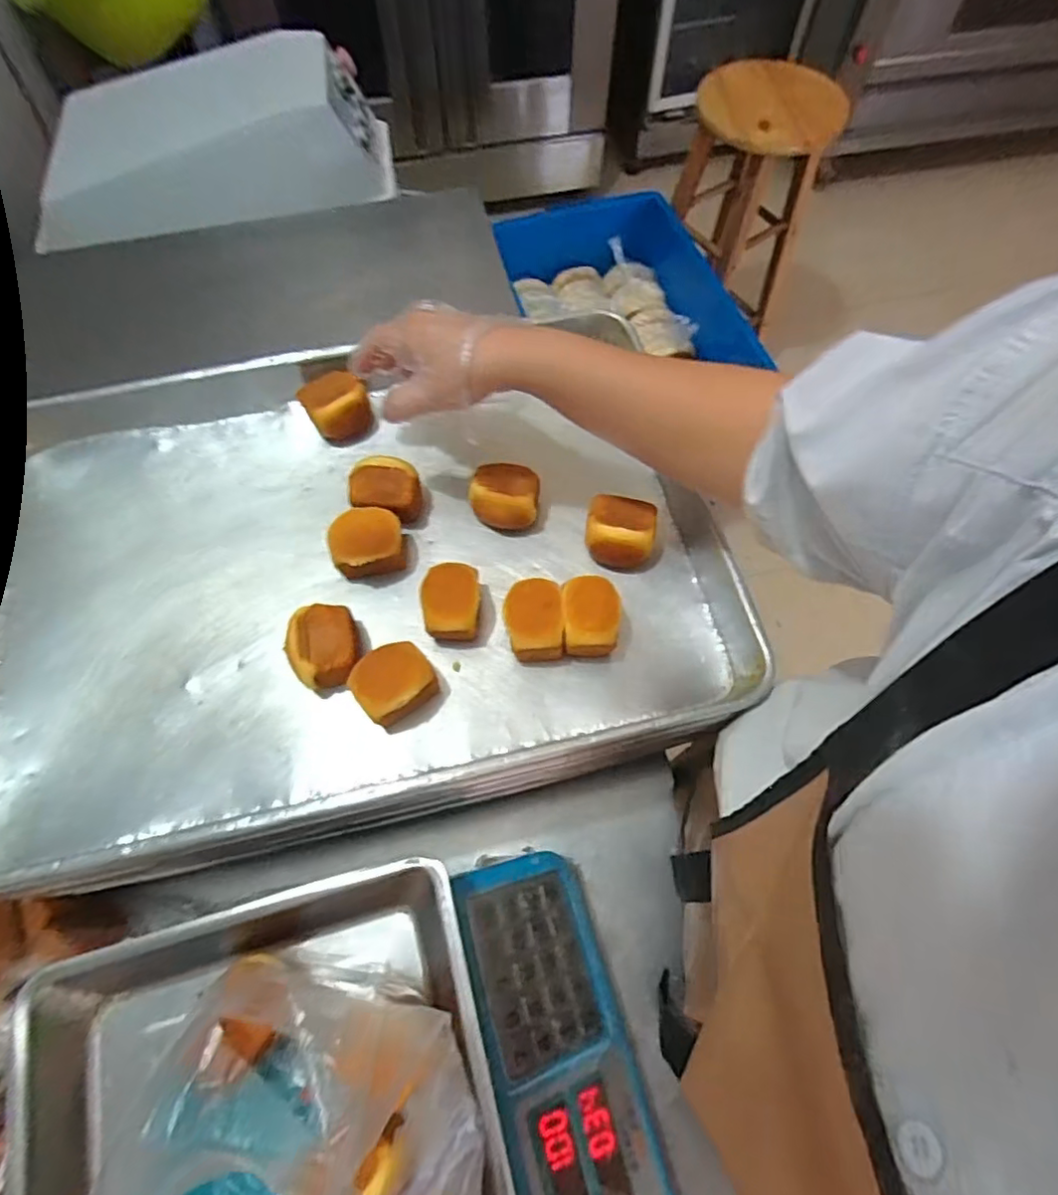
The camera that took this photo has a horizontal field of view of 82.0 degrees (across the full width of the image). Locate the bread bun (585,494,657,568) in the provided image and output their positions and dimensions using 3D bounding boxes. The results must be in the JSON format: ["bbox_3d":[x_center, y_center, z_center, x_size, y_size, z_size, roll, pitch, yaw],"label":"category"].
[{"bbox_3d":[0.076,-0.056,0.513,0.055,0.035,0.047,8,66,4],"label":"bread bun"}]

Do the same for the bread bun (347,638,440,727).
[{"bbox_3d":[-0.101,0.065,0.458,0.056,0.038,0.050,-33,70,-13],"label":"bread bun"}]

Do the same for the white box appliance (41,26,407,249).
[{"bbox_3d":[-0.540,-0.756,1.032,0.593,0.212,0.148,-13,66,-6],"label":"white box appliance"}]

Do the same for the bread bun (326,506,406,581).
[{"bbox_3d":[-0.134,-0.043,0.514,0.058,0.045,0.049,-7,66,-3],"label":"bread bun"}]

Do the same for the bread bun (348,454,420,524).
[{"bbox_3d":[-0.123,-0.091,0.536,0.062,0.045,0.046,7,66,3],"label":"bread bun"}]

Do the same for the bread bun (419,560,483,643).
[{"bbox_3d":[-0.062,0.006,0.489,0.043,0.043,0.059,-2,66,-1],"label":"bread bun"}]

